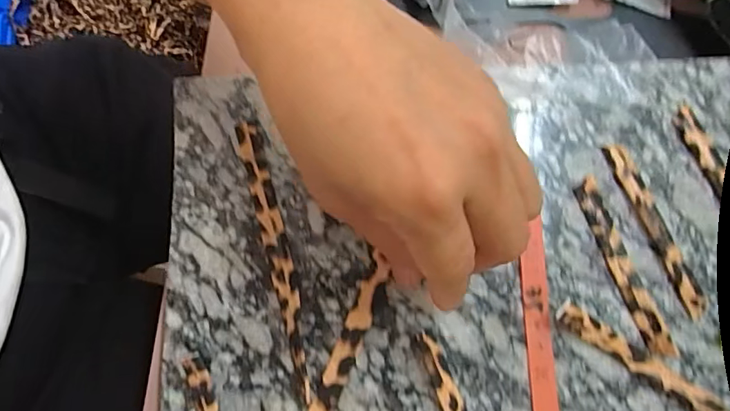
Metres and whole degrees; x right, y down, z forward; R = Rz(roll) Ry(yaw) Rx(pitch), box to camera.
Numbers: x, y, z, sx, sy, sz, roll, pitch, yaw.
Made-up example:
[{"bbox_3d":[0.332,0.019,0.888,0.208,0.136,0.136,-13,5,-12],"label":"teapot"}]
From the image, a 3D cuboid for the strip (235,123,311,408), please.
[{"bbox_3d":[-0.041,0.023,0.220,0.012,0.006,0.130,-16,80,-5],"label":"strip"}]

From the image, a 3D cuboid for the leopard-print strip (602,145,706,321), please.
[{"bbox_3d":[0.141,0.011,0.226,0.011,0.004,0.088,-23,81,-5],"label":"leopard-print strip"}]

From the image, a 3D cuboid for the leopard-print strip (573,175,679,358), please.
[{"bbox_3d":[0.123,0.028,0.222,0.012,0.005,0.087,-21,81,-5],"label":"leopard-print strip"}]

